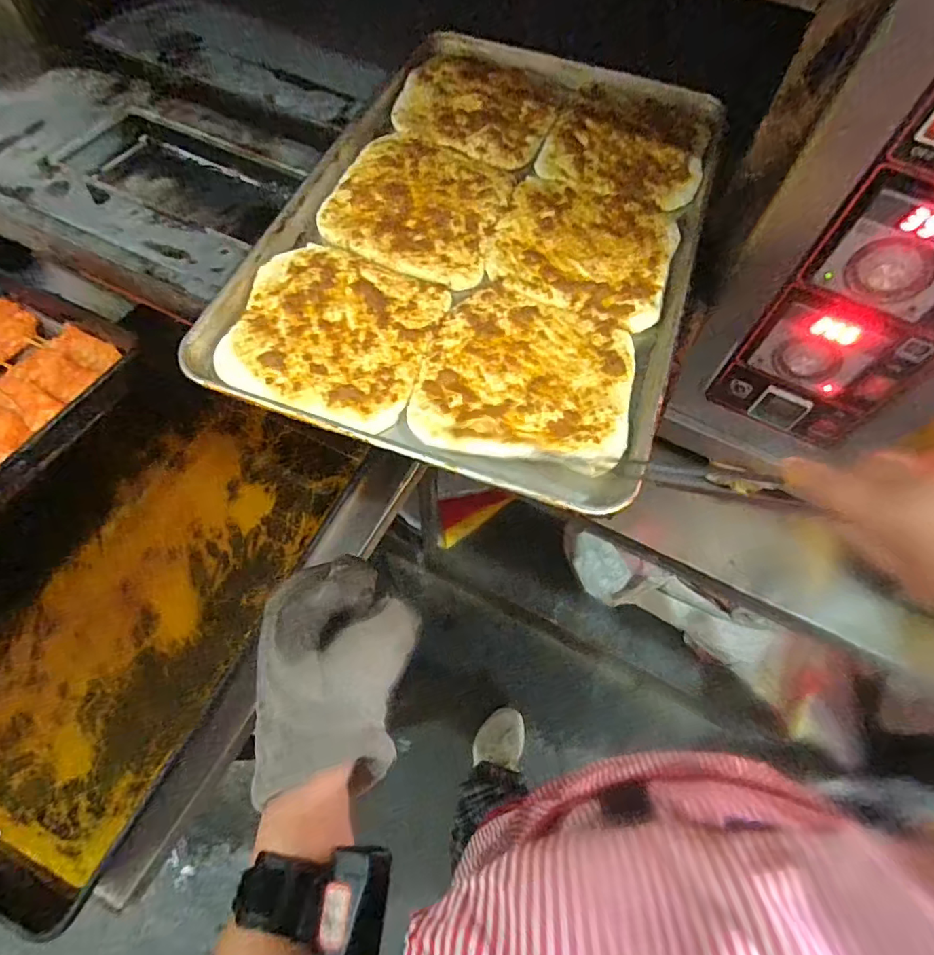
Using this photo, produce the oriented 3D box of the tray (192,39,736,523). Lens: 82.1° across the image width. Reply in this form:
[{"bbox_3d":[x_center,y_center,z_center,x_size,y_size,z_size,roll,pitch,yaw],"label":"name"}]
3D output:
[{"bbox_3d":[0.036,-0.264,0.566,0.403,0.048,0.585,19,63,11],"label":"tray"}]

